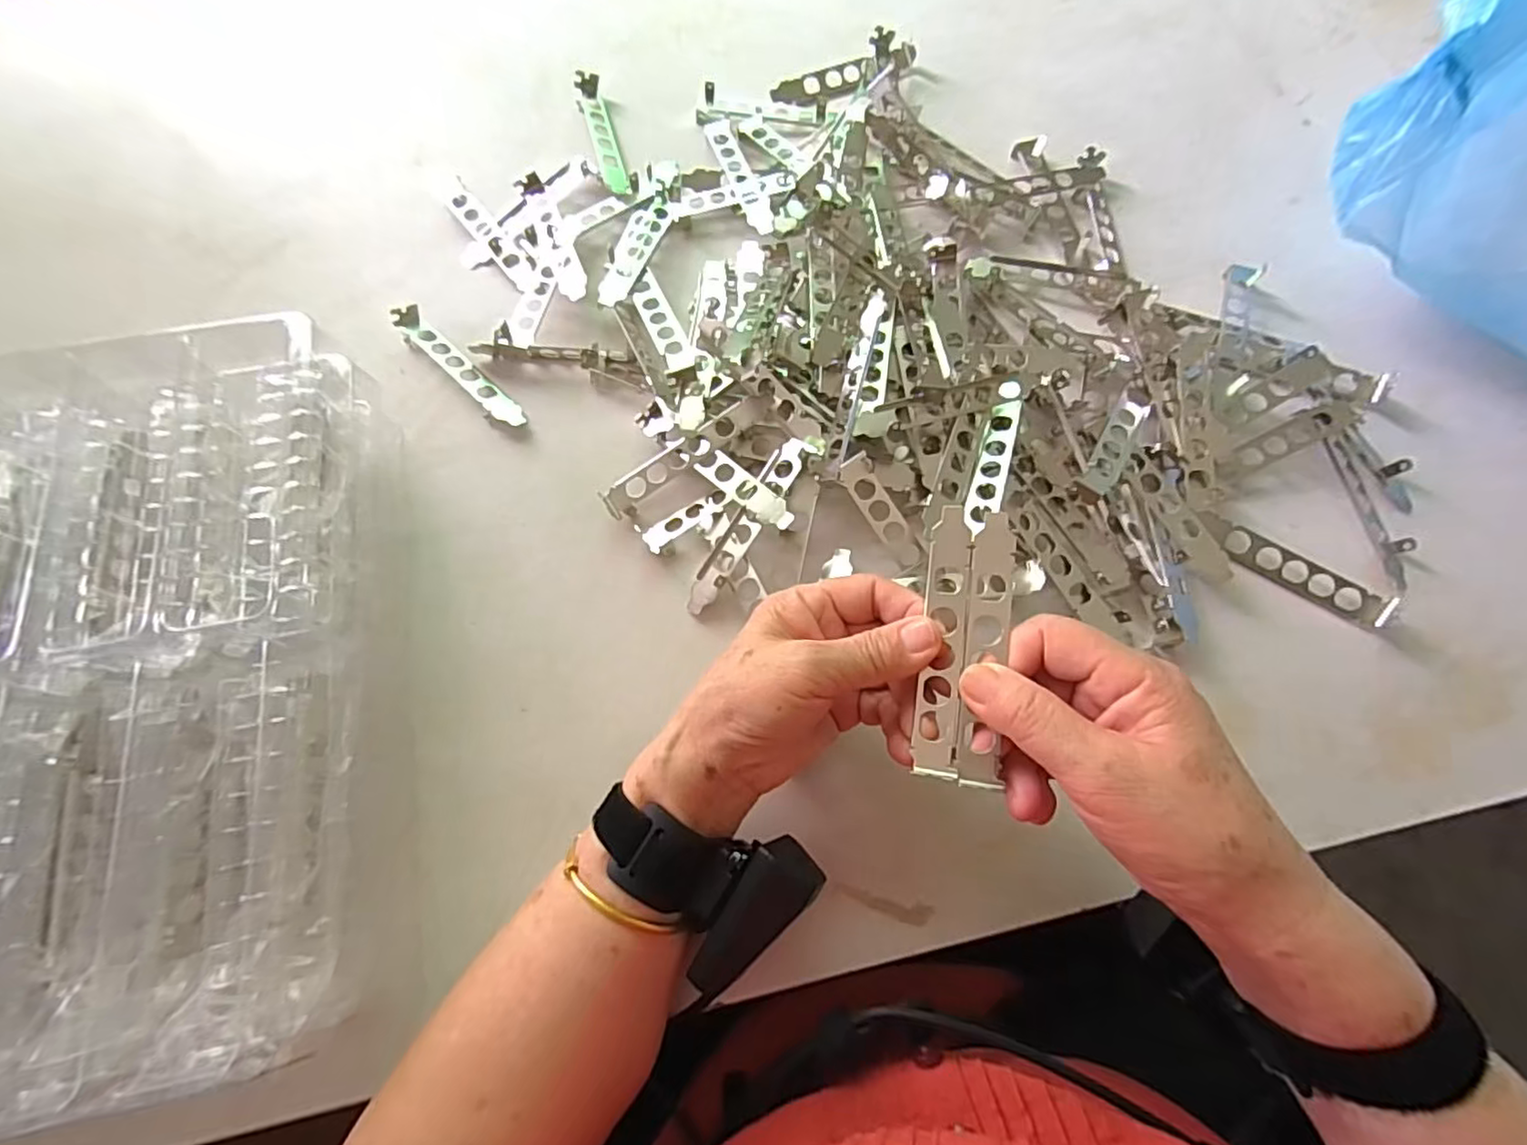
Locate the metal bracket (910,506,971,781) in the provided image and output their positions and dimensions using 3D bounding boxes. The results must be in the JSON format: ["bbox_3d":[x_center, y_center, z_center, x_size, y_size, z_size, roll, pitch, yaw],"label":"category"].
[{"bbox_3d":[0.081,0.030,0.289,0.019,0.004,0.120,3,79,23],"label":"metal bracket"}]

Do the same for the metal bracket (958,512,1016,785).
[{"bbox_3d":[0.098,0.033,0.286,0.018,0.012,0.120,7,82,3],"label":"metal bracket"}]

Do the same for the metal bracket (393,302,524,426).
[{"bbox_3d":[-0.204,-0.136,0.431,0.120,0.017,0.020,42,78,13],"label":"metal bracket"}]

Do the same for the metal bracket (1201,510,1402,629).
[{"bbox_3d":[0.312,-0.003,0.377,0.109,0.010,0.022,33,76,11],"label":"metal bracket"}]

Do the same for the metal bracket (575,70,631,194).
[{"bbox_3d":[-0.125,-0.339,0.497,0.021,0.014,0.113,-17,73,-4],"label":"metal bracket"}]

